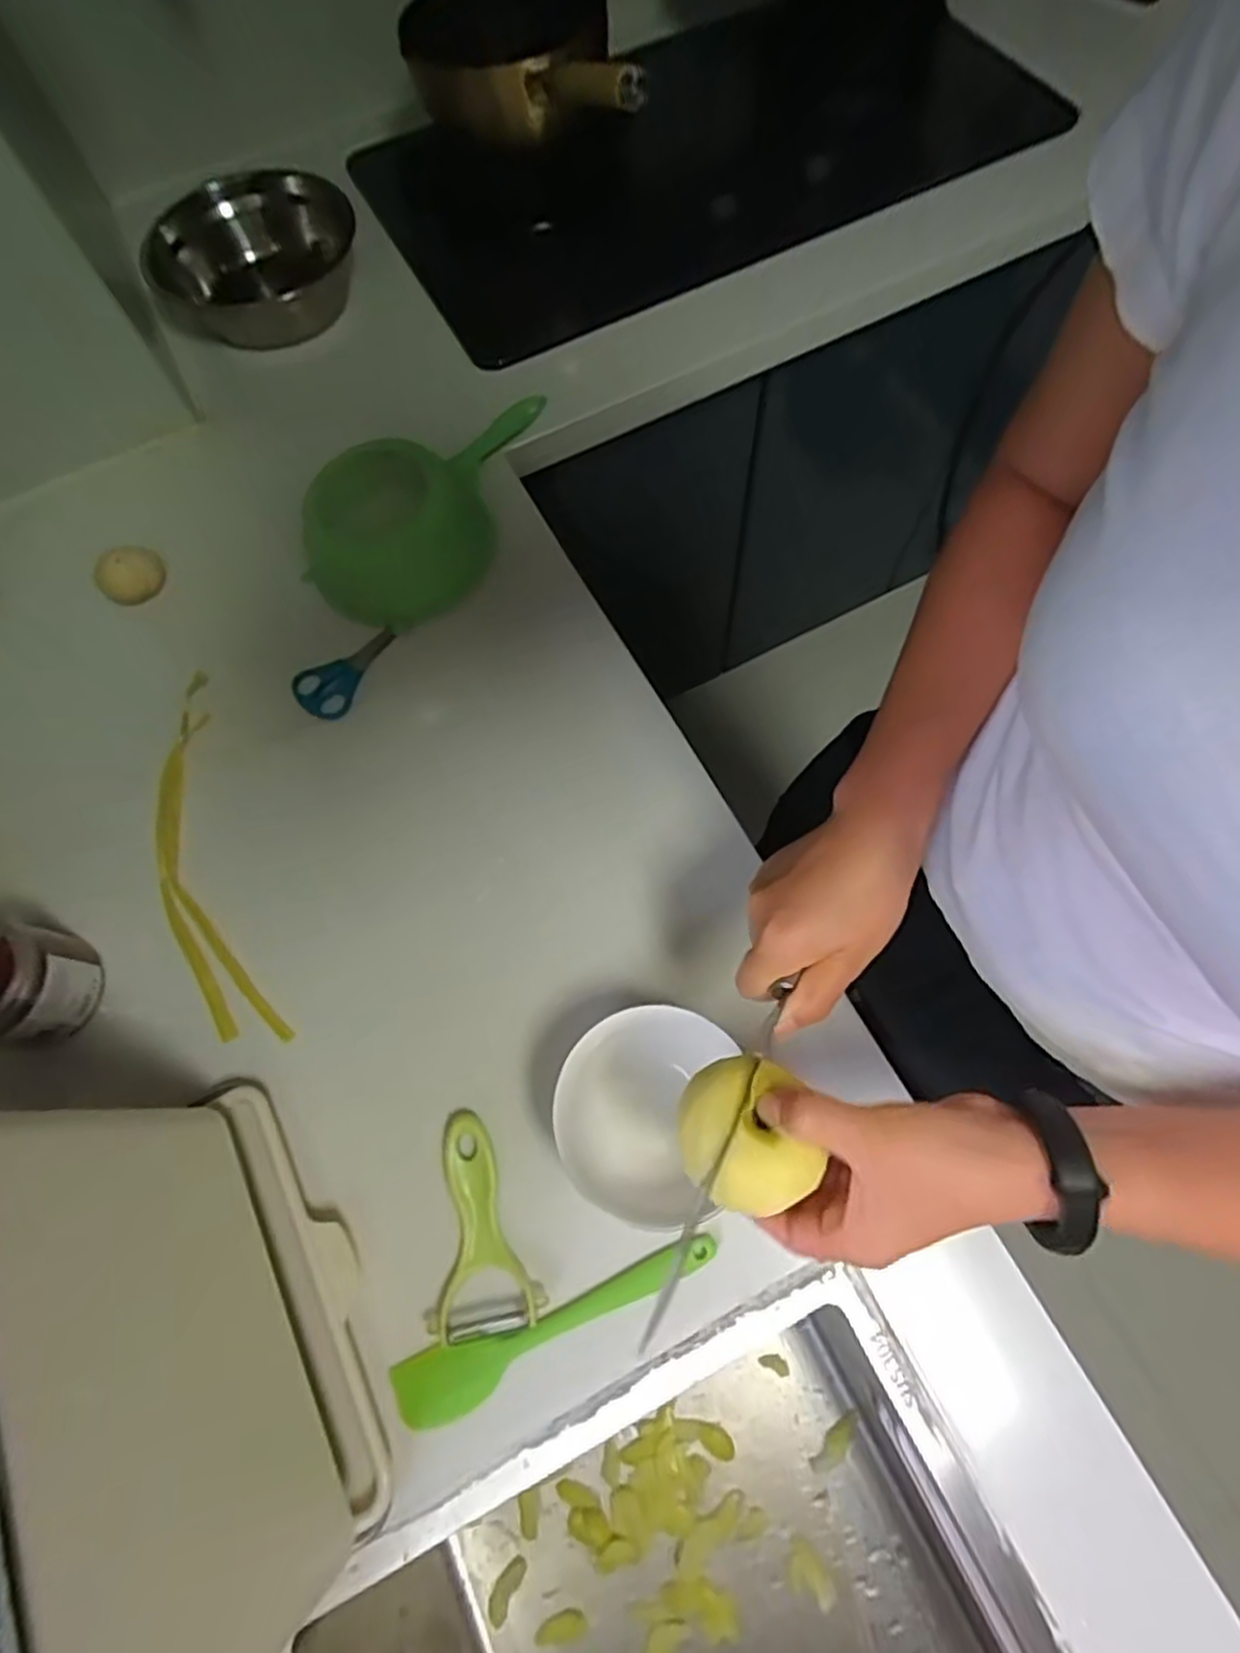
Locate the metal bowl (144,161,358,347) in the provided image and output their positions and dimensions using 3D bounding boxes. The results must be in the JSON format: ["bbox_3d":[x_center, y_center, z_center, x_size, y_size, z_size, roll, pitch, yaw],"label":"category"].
[{"bbox_3d":[-0.387,-0.597,0.783,0.217,0.100,0.248,-16,70,-3],"label":"metal bowl"}]

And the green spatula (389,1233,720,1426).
[{"bbox_3d":[-0.037,0.307,0.444,0.207,0.020,0.038,-22,70,-5],"label":"green spatula"}]

